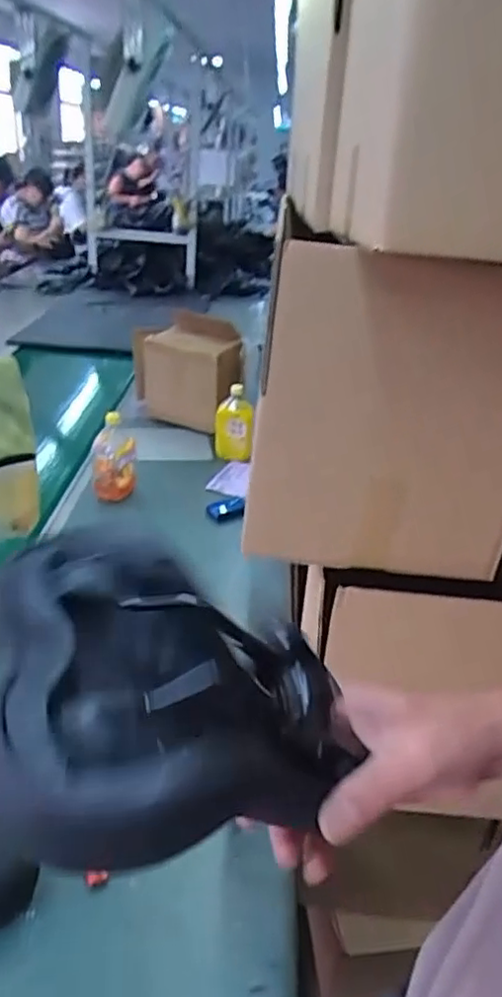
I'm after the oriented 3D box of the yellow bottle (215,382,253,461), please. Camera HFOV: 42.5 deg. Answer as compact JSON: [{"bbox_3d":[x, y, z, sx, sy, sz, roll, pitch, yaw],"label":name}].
[{"bbox_3d":[-0.048,-0.199,1.780,0.101,0.195,0.084,3,29,-4],"label":"yellow bottle"}]

